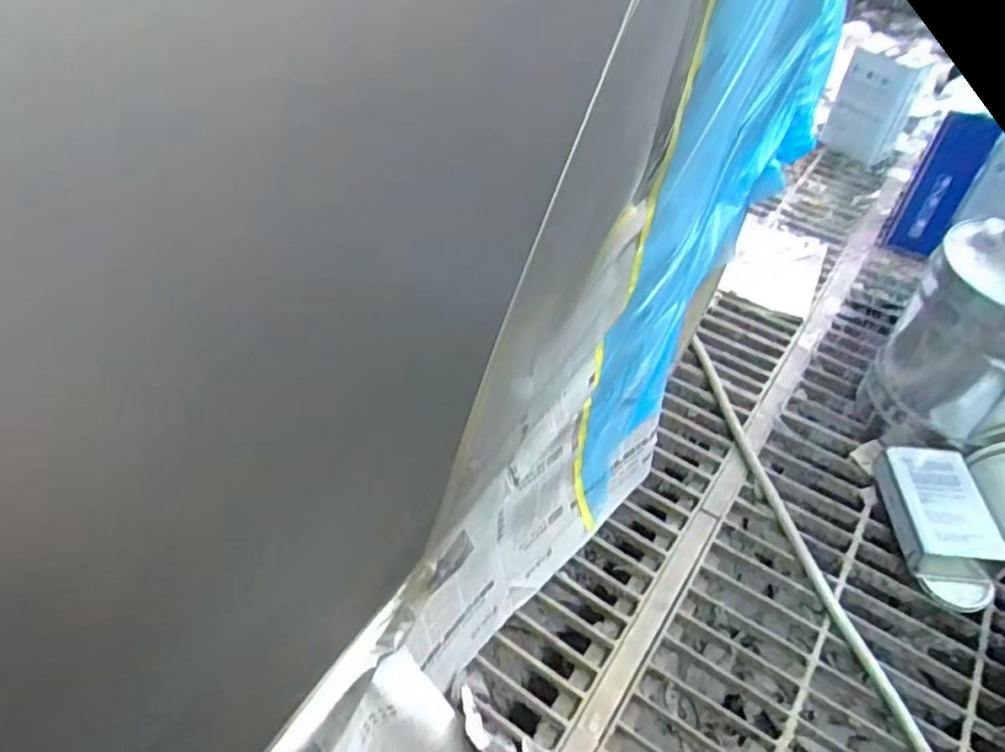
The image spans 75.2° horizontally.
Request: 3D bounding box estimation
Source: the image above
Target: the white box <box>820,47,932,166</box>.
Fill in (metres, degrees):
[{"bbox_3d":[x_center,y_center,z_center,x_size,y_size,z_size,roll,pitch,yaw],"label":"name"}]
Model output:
[{"bbox_3d":[0.807,-0.589,1.431,0.043,0.199,0.161,-20,49,-16],"label":"white box"}]

